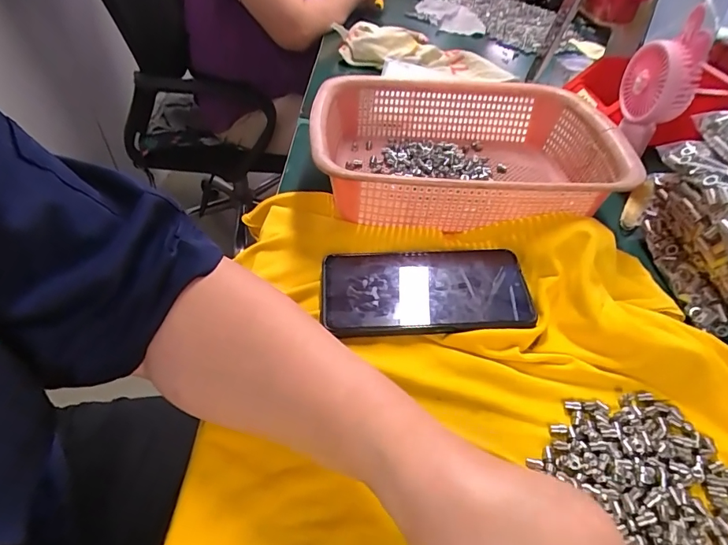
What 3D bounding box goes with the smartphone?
[{"bbox_3d":[0.048,0.012,0.349,0.161,0.011,0.078,0,44,-4],"label":"smartphone"}]

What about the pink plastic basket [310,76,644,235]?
[{"bbox_3d":[0.098,-0.128,0.448,0.281,0.069,0.218,4,44,0],"label":"pink plastic basket"}]

